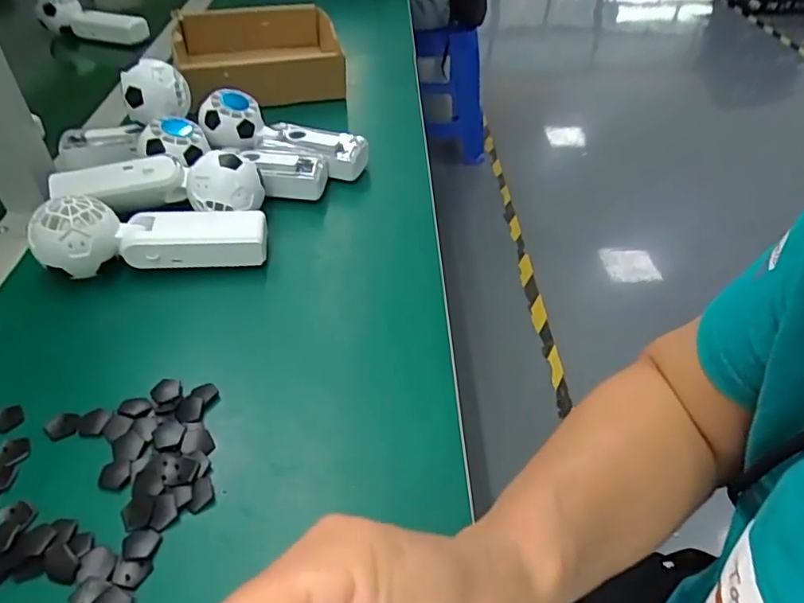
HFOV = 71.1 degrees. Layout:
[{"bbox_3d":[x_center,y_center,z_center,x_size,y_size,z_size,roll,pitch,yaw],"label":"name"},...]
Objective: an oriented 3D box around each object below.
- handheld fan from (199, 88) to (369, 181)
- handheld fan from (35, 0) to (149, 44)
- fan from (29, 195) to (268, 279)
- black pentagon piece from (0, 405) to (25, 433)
[{"bbox_3d":[-0.117,-0.165,0.551,0.167,0.050,0.056,7,43,3],"label":"handheld fan"},{"bbox_3d":[-0.461,-0.418,0.826,0.167,0.052,0.037,9,44,10],"label":"handheld fan"},{"bbox_3d":[-0.192,-0.053,0.438,0.164,0.053,0.041,-5,44,-10],"label":"fan"},{"bbox_3d":[-0.246,0.074,0.350,0.015,0.005,0.020,29,49,24],"label":"black pentagon piece"}]

